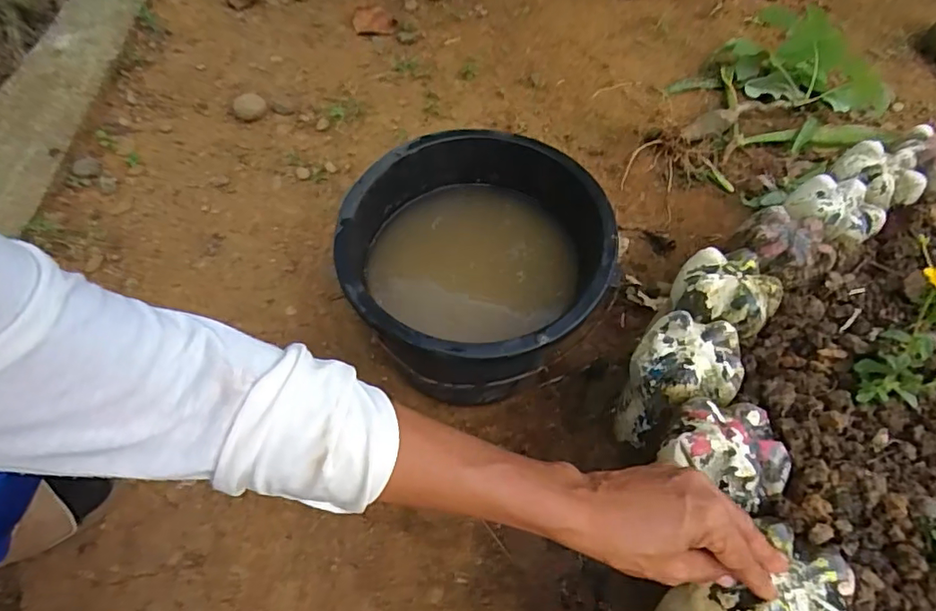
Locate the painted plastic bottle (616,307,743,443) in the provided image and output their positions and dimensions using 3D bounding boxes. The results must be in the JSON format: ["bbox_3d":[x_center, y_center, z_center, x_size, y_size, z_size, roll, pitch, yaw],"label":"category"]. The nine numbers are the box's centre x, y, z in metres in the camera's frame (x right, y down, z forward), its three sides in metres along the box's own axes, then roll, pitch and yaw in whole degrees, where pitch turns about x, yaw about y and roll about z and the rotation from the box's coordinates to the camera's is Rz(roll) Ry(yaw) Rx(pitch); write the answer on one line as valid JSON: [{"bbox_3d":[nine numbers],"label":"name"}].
[{"bbox_3d":[0.192,0.078,0.520,0.089,0.154,0.087,28,58,13],"label":"painted plastic bottle"}]

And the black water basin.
[{"bbox_3d":[0.004,-0.021,0.595,0.262,0.184,0.266,3,56,-4],"label":"black water basin"}]

